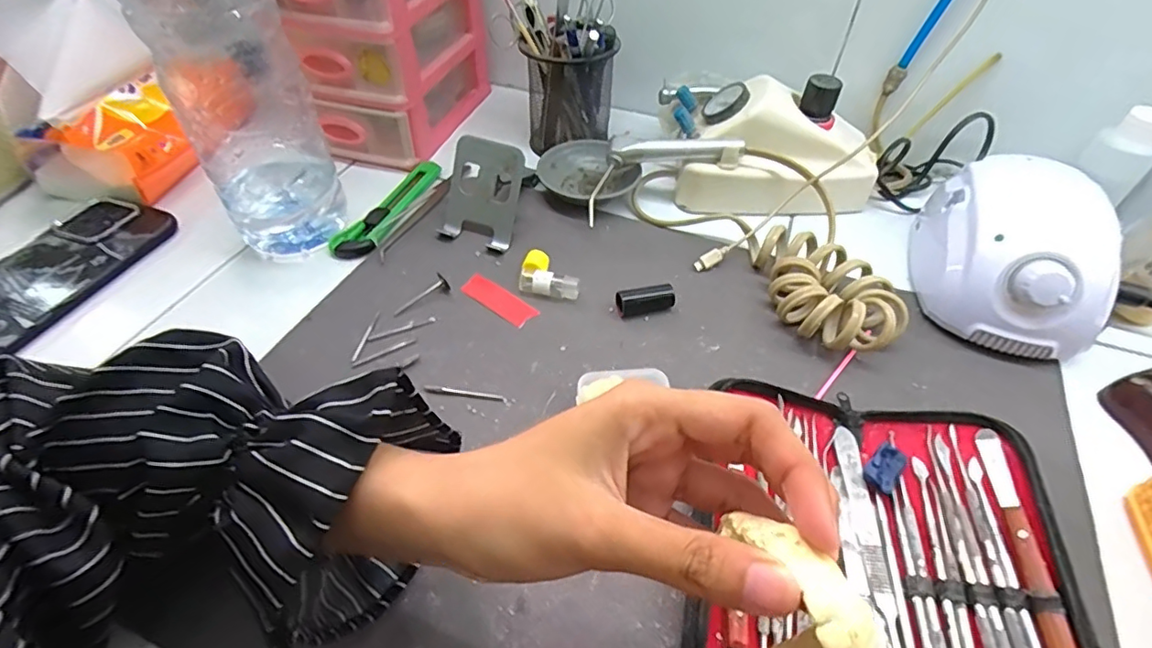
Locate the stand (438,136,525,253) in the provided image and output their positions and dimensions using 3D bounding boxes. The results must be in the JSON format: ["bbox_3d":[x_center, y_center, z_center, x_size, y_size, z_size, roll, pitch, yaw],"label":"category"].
[{"bbox_3d":[-0.077,-0.106,0.445,0.062,0.063,0.048,18,51,16],"label":"stand"}]

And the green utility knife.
[{"bbox_3d":[-0.156,-0.102,0.479,0.033,0.010,0.134,18,51,15],"label":"green utility knife"}]

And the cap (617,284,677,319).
[{"bbox_3d":[0.050,-0.015,0.396,0.041,0.018,0.014,-8,49,-7],"label":"cap"}]

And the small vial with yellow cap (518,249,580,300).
[{"bbox_3d":[-0.018,-0.037,0.418,0.044,0.017,0.033,11,49,10],"label":"small vial with yellow cap"}]

